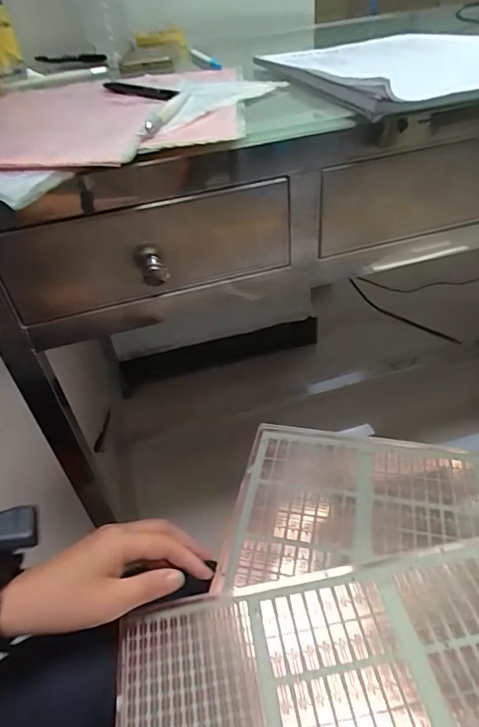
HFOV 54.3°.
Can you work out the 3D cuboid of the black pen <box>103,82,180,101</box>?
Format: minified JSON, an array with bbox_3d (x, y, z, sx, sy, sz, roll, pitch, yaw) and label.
[{"bbox_3d":[-0.102,-0.276,0.474,0.010,0.010,0.142,-32,46,-28],"label":"black pen"}]

